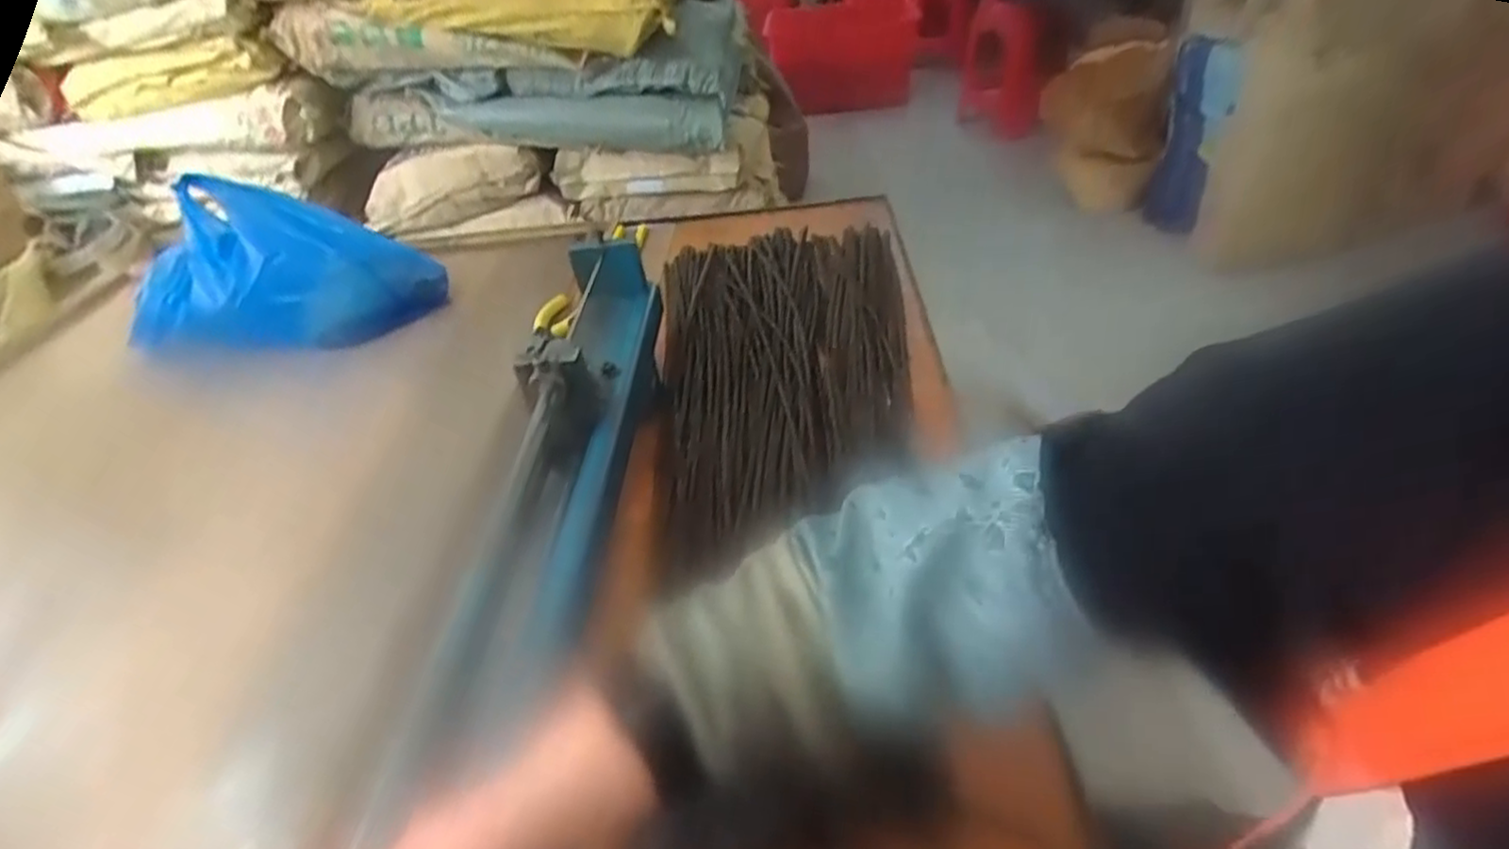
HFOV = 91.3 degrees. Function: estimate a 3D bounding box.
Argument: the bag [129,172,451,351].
[{"bbox_3d":[-0.594,-0.193,0.930,0.340,0.175,0.176,2,39,12],"label":"bag"}]

